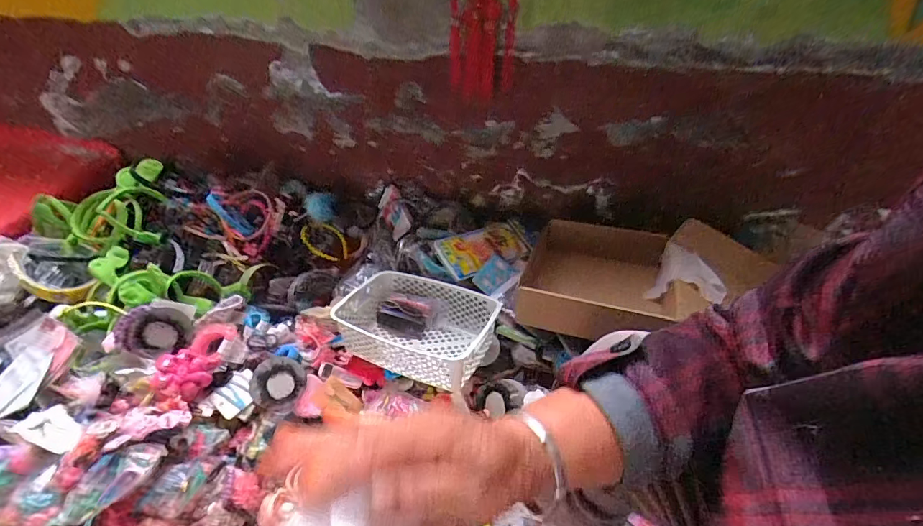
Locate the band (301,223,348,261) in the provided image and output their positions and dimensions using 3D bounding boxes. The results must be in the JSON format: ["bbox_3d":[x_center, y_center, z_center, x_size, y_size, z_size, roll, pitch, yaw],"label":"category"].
[{"bbox_3d":[-0.359,-0.058,1.146,0.134,0.015,0.103,29,50,-27],"label":"band"}]

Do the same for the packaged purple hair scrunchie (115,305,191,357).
[{"bbox_3d":[-0.531,0.117,0.746,0.102,0.019,0.086,12,76,-36],"label":"packaged purple hair scrunchie"}]

